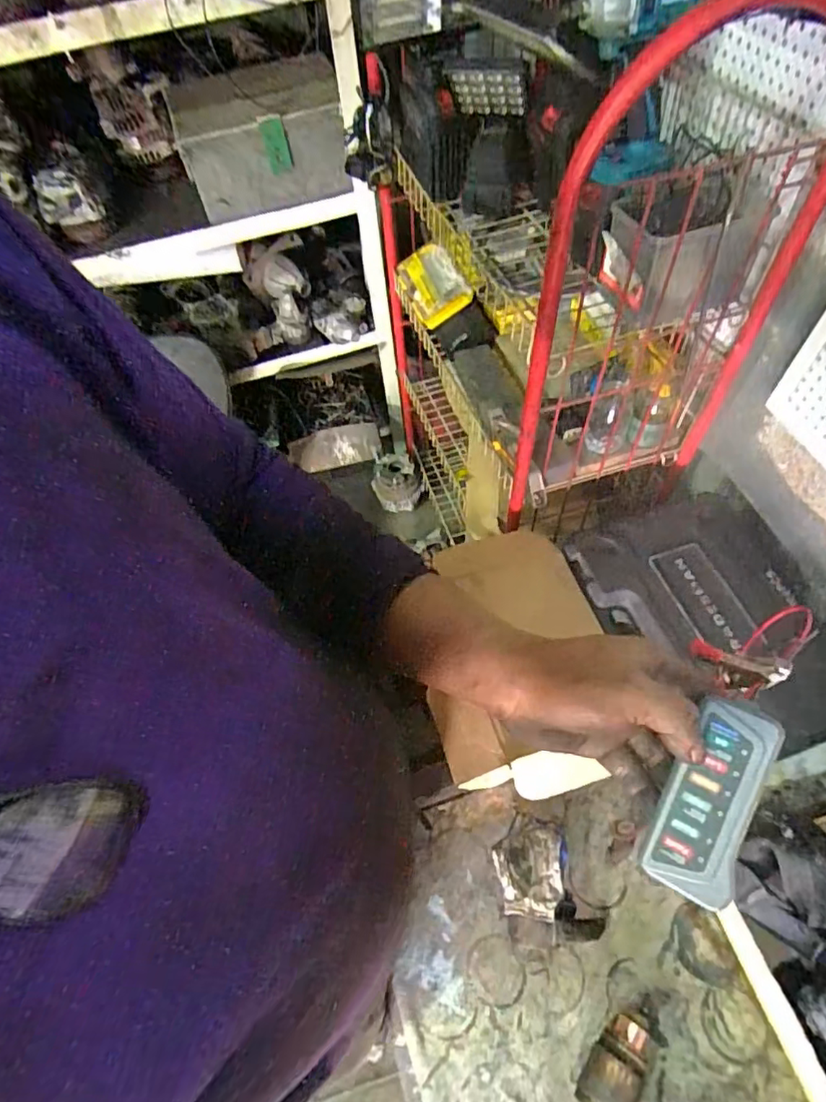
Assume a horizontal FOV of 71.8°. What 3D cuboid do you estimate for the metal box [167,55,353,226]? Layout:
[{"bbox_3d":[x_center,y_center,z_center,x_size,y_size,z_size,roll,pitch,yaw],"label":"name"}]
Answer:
[{"bbox_3d":[-0.290,-0.781,1.076,0.312,0.155,0.228,-10,59,-1],"label":"metal box"}]

